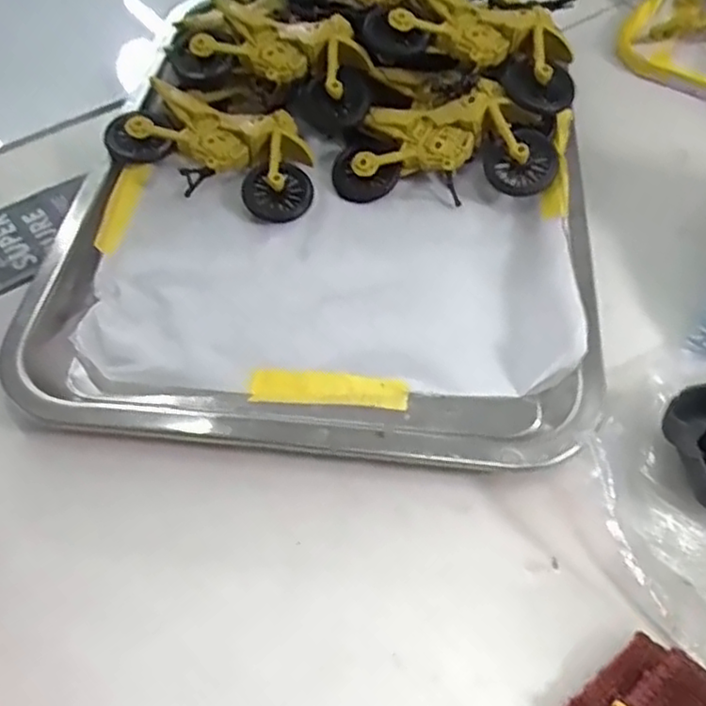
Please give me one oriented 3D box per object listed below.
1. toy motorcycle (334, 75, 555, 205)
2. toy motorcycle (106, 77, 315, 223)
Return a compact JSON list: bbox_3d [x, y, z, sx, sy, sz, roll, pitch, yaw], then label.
[{"bbox_3d":[0.050,-0.117,0.389,0.118,0.037,0.059,-1,53,1],"label":"toy motorcycle"},{"bbox_3d":[-0.076,-0.117,0.393,0.118,0.029,0.062,23,57,18],"label":"toy motorcycle"}]

